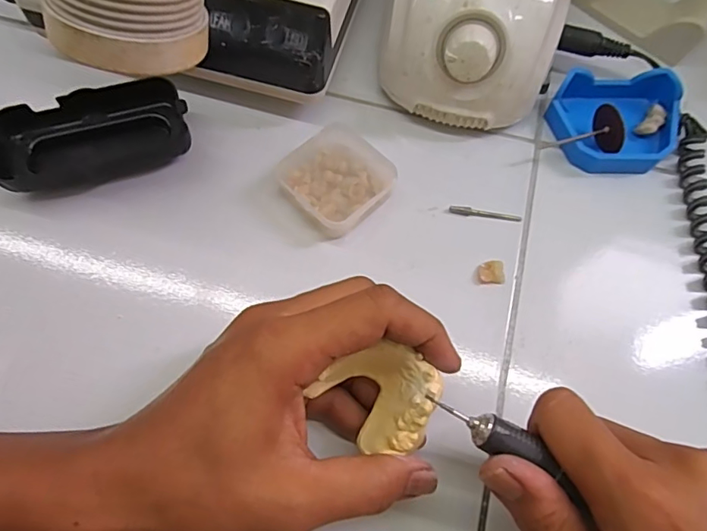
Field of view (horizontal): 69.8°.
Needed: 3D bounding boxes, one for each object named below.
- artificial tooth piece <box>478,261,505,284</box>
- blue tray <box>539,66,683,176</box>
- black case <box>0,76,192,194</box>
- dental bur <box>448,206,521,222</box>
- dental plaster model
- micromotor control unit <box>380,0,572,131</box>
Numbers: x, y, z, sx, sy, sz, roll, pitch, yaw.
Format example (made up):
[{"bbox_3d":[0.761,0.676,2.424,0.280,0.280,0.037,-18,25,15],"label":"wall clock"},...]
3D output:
[{"bbox_3d":[0.080,0.004,0.293,0.015,0.006,0.013,-1,69,-4],"label":"artificial tooth piece"},{"bbox_3d":[0.168,-0.090,0.322,0.078,0.022,0.064,2,68,-3],"label":"blue tray"},{"bbox_3d":[-0.156,-0.078,0.305,0.108,0.024,0.052,-18,71,-10],"label":"black case"},{"bbox_3d":[0.080,-0.031,0.308,0.044,0.004,0.005,9,68,0],"label":"dental bur"},{"bbox_3d":[0.012,0.059,0.229,0.050,0.026,0.044,34,75,9],"label":"dental plaster model"},{"bbox_3d":[0.078,-0.162,0.314,0.102,0.078,0.139,12,69,3],"label":"micromotor control unit"}]

